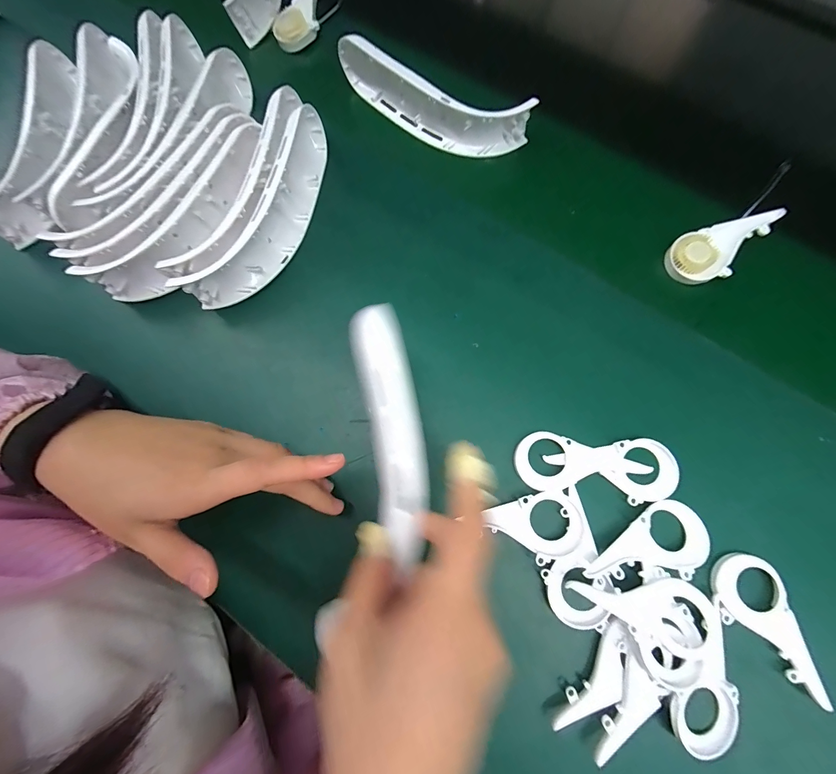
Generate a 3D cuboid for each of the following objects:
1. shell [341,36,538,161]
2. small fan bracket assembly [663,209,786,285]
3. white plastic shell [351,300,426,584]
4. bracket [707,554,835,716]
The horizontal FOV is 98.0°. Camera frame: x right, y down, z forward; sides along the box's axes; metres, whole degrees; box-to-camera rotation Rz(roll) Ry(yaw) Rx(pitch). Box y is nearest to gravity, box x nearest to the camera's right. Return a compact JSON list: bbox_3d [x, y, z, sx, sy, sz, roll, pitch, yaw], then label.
[{"bbox_3d":[0.008,-0.276,0.350,0.196,0.054,0.038,22,79,8],"label":"shell"},{"bbox_3d":[0.268,-0.125,0.317,0.092,0.014,0.046,-30,76,8],"label":"small fan bracket assembly"},{"bbox_3d":[-0.015,0.026,0.217,0.033,0.014,0.154,-9,81,-2],"label":"white plastic shell"},{"bbox_3d":[0.232,0.164,0.245,0.046,0.008,0.092,-10,76,1],"label":"bracket"}]

